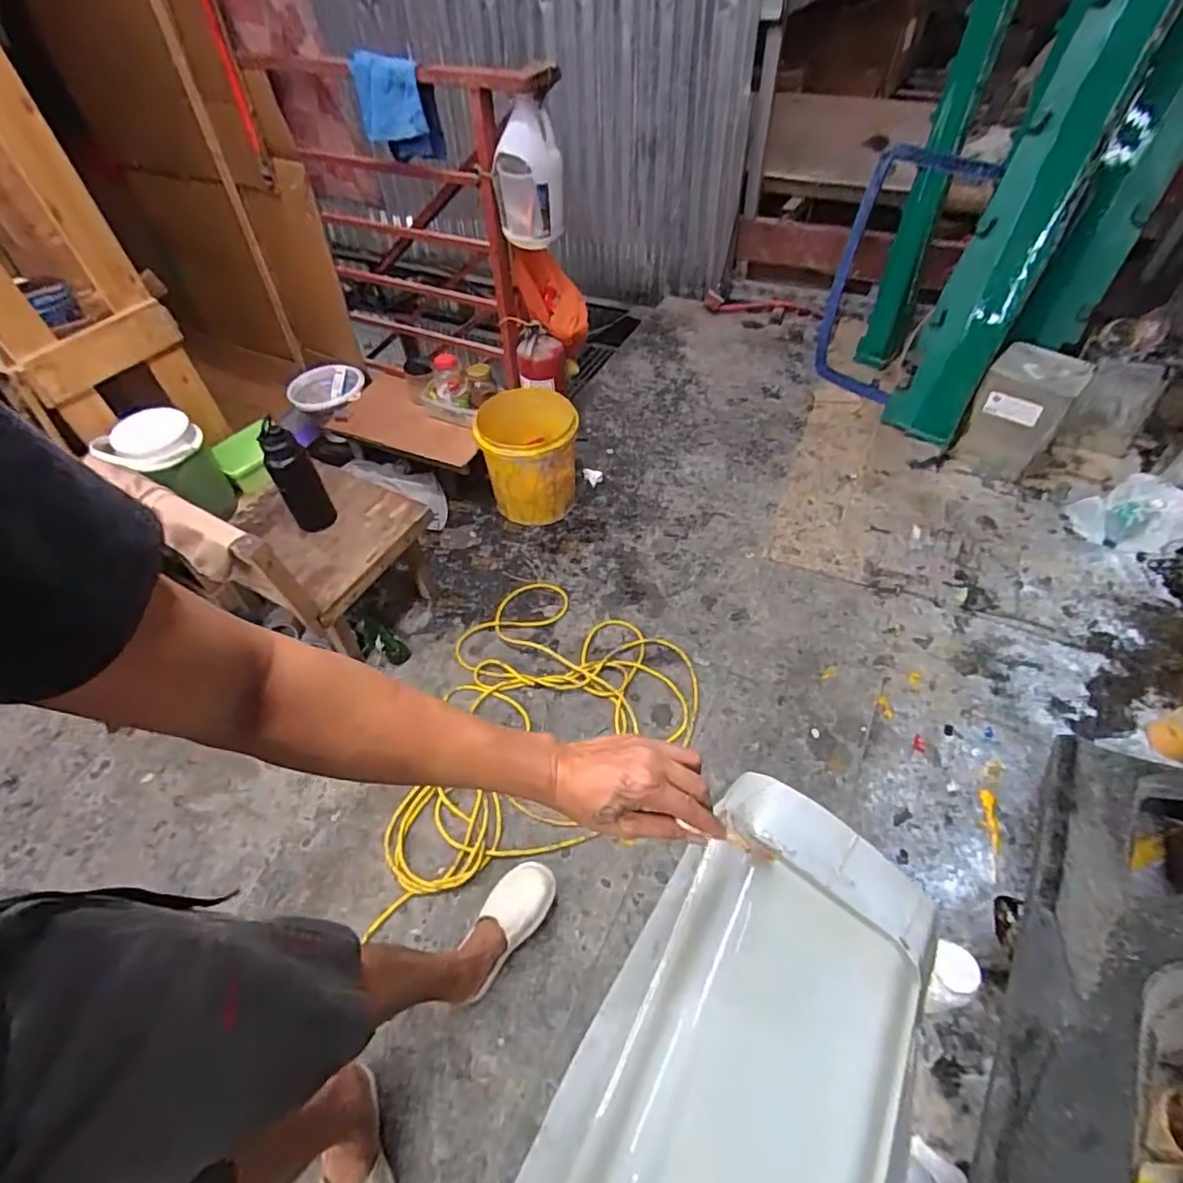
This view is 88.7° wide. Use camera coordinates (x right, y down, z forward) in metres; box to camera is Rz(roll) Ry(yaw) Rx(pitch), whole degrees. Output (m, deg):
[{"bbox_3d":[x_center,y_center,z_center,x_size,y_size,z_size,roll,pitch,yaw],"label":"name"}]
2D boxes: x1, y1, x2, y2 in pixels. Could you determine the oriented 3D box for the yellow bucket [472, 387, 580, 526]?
[{"bbox_3d":[-0.188,-0.409,1.838,0.297,0.327,0.268,-4,52,1],"label":"yellow bucket"}]

